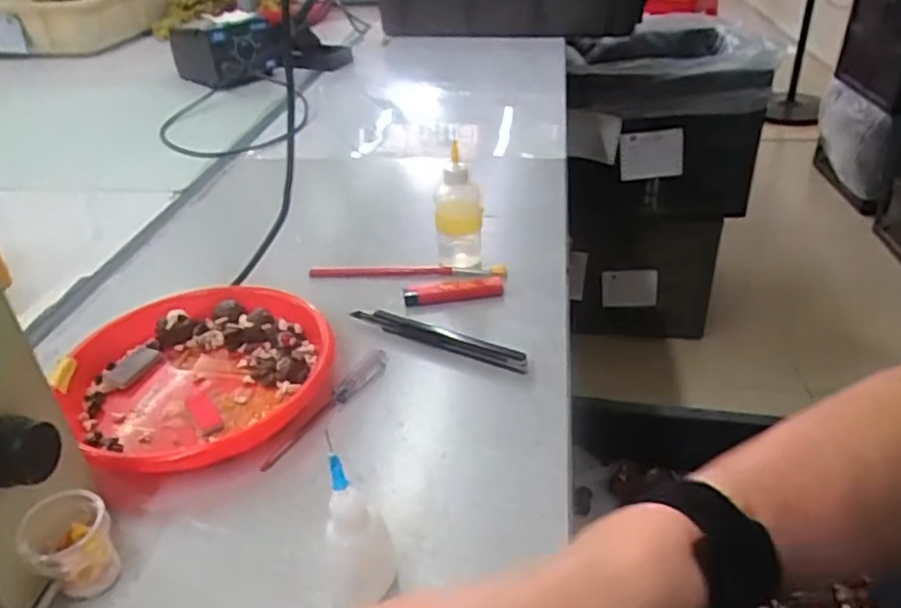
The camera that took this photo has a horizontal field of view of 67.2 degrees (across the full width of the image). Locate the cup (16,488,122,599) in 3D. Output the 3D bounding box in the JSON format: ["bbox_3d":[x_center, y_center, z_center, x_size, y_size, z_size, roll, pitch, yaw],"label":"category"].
[{"bbox_3d":[-0.185,0.119,0.333,0.036,0.049,0.032,-26,39,-31],"label":"cup"}]

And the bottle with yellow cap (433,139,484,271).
[{"bbox_3d":[0.007,-0.081,0.565,0.038,0.093,0.034,-2,33,2],"label":"bottle with yellow cap"}]

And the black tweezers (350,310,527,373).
[{"bbox_3d":[-0.010,0.024,0.492,0.140,0.016,0.009,15,37,26],"label":"black tweezers"}]

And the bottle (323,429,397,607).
[{"bbox_3d":[-0.045,0.103,0.306,0.030,0.087,0.035,-18,35,-22],"label":"bottle"}]

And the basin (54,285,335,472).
[{"bbox_3d":[-0.172,0.044,0.473,0.167,0.030,0.167,-2,33,1],"label":"basin"}]

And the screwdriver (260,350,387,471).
[{"bbox_3d":[-0.080,0.065,0.442,0.014,0.010,0.118,17,38,29],"label":"screwdriver"}]

